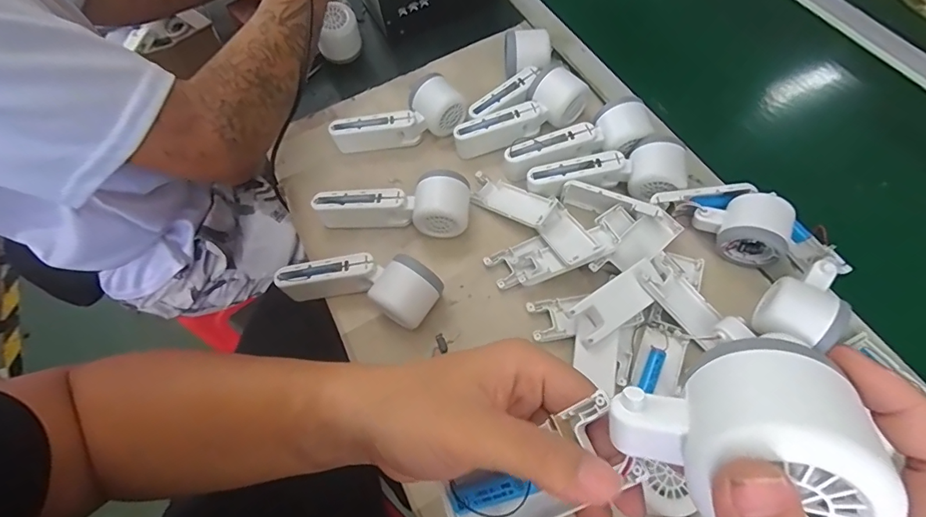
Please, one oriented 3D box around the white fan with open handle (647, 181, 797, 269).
[{"bbox_3d":[0.266,-0.043,0.453,0.129,0.053,0.069,39,72,20],"label":"white fan with open handle"}]

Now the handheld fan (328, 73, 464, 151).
[{"bbox_3d":[-0.077,-0.169,0.535,0.157,0.058,0.051,-12,63,-3],"label":"handheld fan"}]

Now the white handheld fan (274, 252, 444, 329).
[{"bbox_3d":[-0.105,0.022,0.449,0.165,0.050,0.064,15,65,11],"label":"white handheld fan"}]

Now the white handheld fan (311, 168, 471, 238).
[{"bbox_3d":[-0.077,-0.054,0.483,0.170,0.056,0.058,-3,63,2],"label":"white handheld fan"}]

